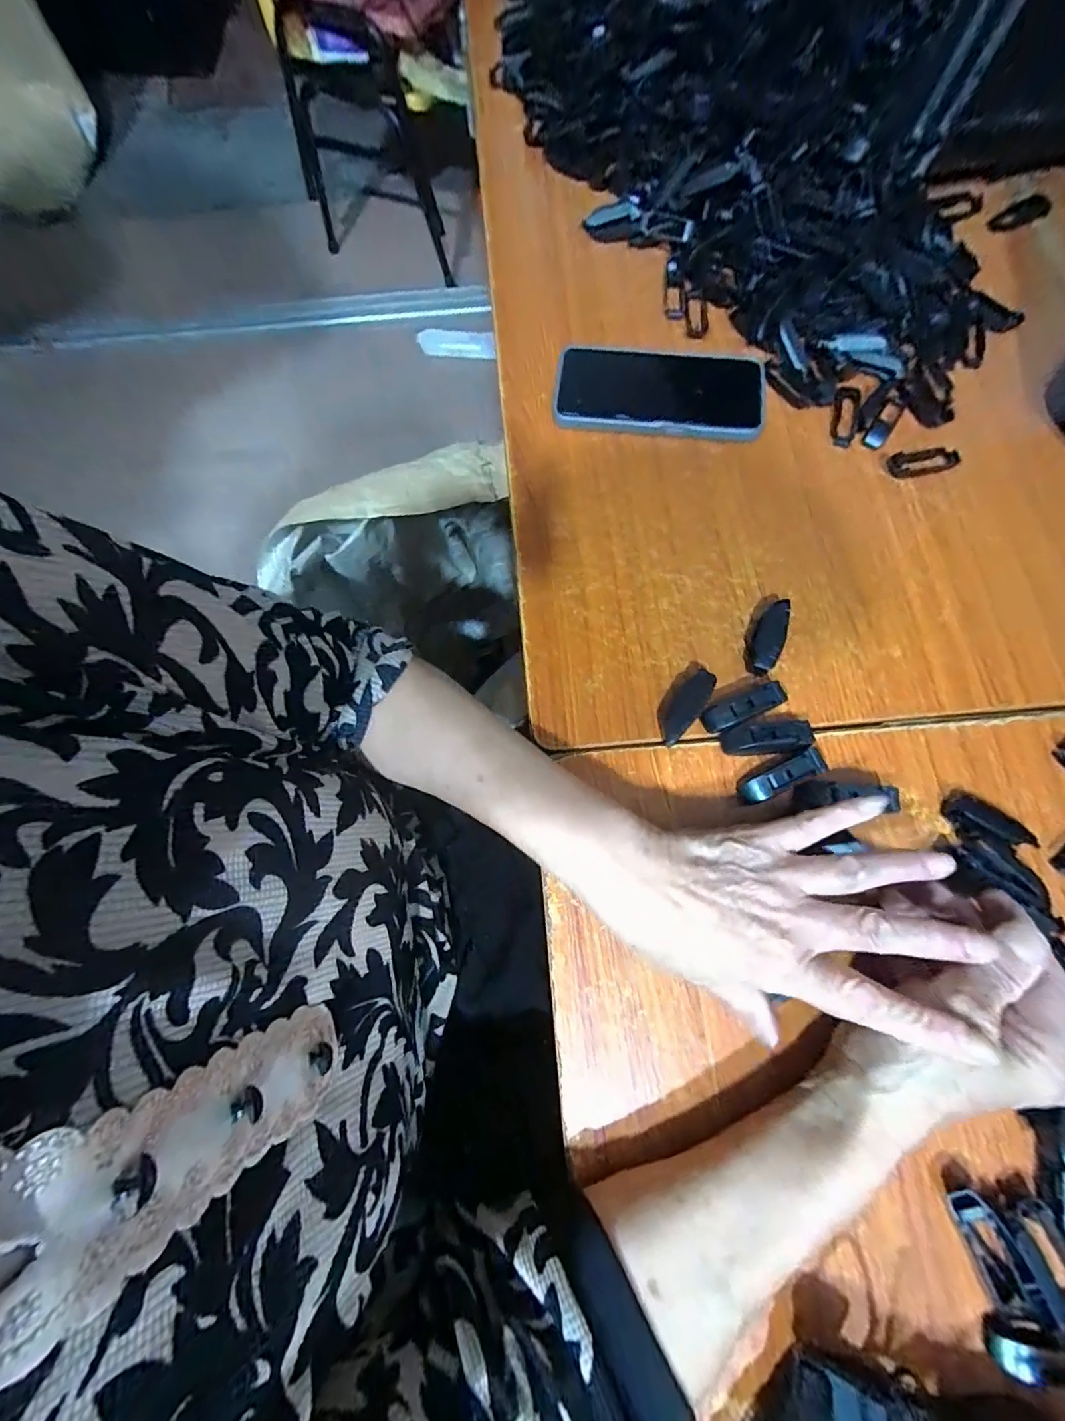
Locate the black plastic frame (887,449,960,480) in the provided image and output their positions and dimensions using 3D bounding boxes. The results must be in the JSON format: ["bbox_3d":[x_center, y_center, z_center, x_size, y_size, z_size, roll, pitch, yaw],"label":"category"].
[{"bbox_3d":[0.304,-0.192,0.386,0.054,0.004,0.021,-7,74,-1],"label":"black plastic frame"}]

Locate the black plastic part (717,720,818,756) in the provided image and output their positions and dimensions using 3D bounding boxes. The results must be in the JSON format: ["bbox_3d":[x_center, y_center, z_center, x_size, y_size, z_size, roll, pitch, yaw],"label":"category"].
[{"bbox_3d":[0.151,0.019,0.322,0.054,0.016,0.017,-6,74,0],"label":"black plastic part"}]

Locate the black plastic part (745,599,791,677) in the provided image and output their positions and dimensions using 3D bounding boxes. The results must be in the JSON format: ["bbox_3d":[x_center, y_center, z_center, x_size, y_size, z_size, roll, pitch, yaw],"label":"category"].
[{"bbox_3d":[0.161,-0.051,0.342,0.018,0.019,0.053,19,76,6],"label":"black plastic part"}]

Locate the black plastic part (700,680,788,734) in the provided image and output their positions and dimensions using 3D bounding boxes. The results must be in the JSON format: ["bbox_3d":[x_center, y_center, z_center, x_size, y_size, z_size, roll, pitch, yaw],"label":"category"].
[{"bbox_3d":[0.138,-0.001,0.328,0.056,0.018,0.017,-23,75,-5],"label":"black plastic part"}]

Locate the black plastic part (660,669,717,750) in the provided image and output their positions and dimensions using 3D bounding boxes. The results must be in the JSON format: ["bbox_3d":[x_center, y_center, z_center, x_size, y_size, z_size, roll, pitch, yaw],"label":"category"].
[{"bbox_3d":[0.101,-0.003,0.332,0.022,0.014,0.052,40,79,11],"label":"black plastic part"}]

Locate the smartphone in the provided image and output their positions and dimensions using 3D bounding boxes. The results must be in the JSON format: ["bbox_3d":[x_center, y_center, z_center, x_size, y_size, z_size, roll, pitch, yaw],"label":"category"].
[{"bbox_3d":[0.101,-0.258,0.400,0.162,0.013,0.082,4,75,2],"label":"smartphone"}]

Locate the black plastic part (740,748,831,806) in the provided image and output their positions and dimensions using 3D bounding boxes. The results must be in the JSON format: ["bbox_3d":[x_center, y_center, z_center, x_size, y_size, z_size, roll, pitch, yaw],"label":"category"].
[{"bbox_3d":[0.156,0.042,0.315,0.057,0.015,0.017,-25,75,-6],"label":"black plastic part"}]

